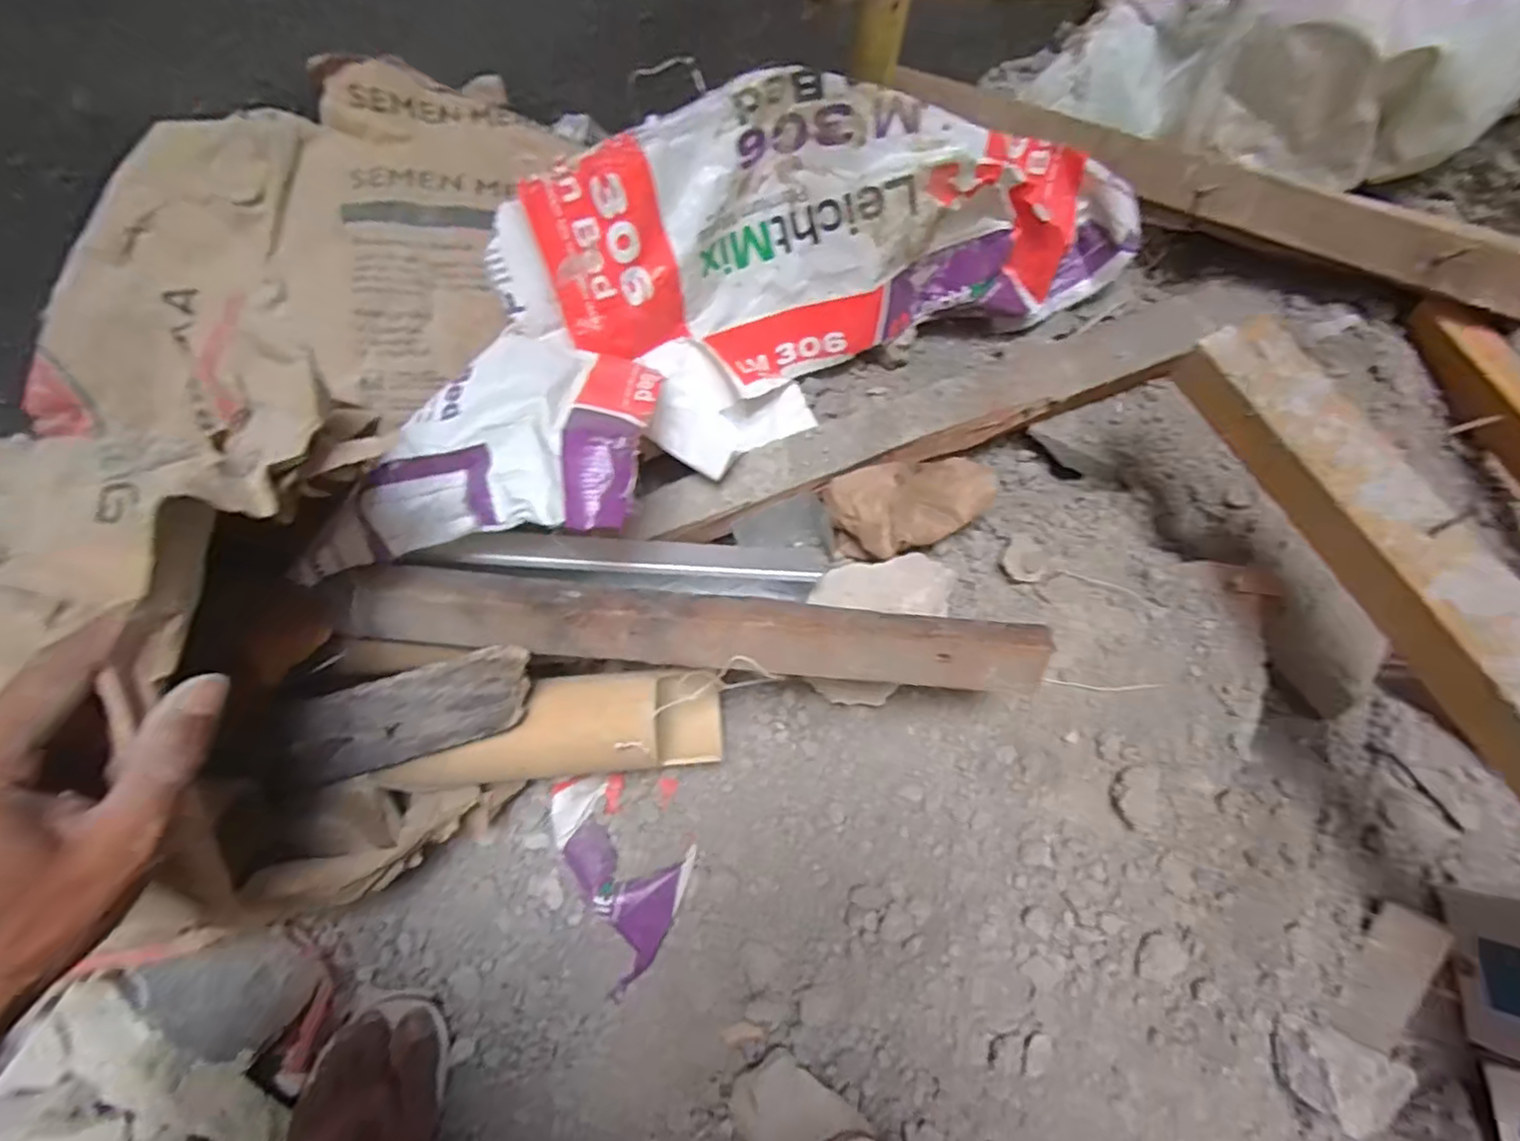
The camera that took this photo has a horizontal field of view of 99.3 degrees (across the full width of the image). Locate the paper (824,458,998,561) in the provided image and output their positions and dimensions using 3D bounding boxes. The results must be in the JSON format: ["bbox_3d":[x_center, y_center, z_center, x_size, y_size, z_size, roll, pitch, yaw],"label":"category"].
[{"bbox_3d":[0.122,-0.050,0.530,0.122,0.068,0.071,-10,72,-3],"label":"paper"}]

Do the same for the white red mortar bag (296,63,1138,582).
[{"bbox_3d":[-0.007,-0.217,0.535,0.674,0.180,0.249,-35,75,-10],"label":"white red mortar bag"}]

